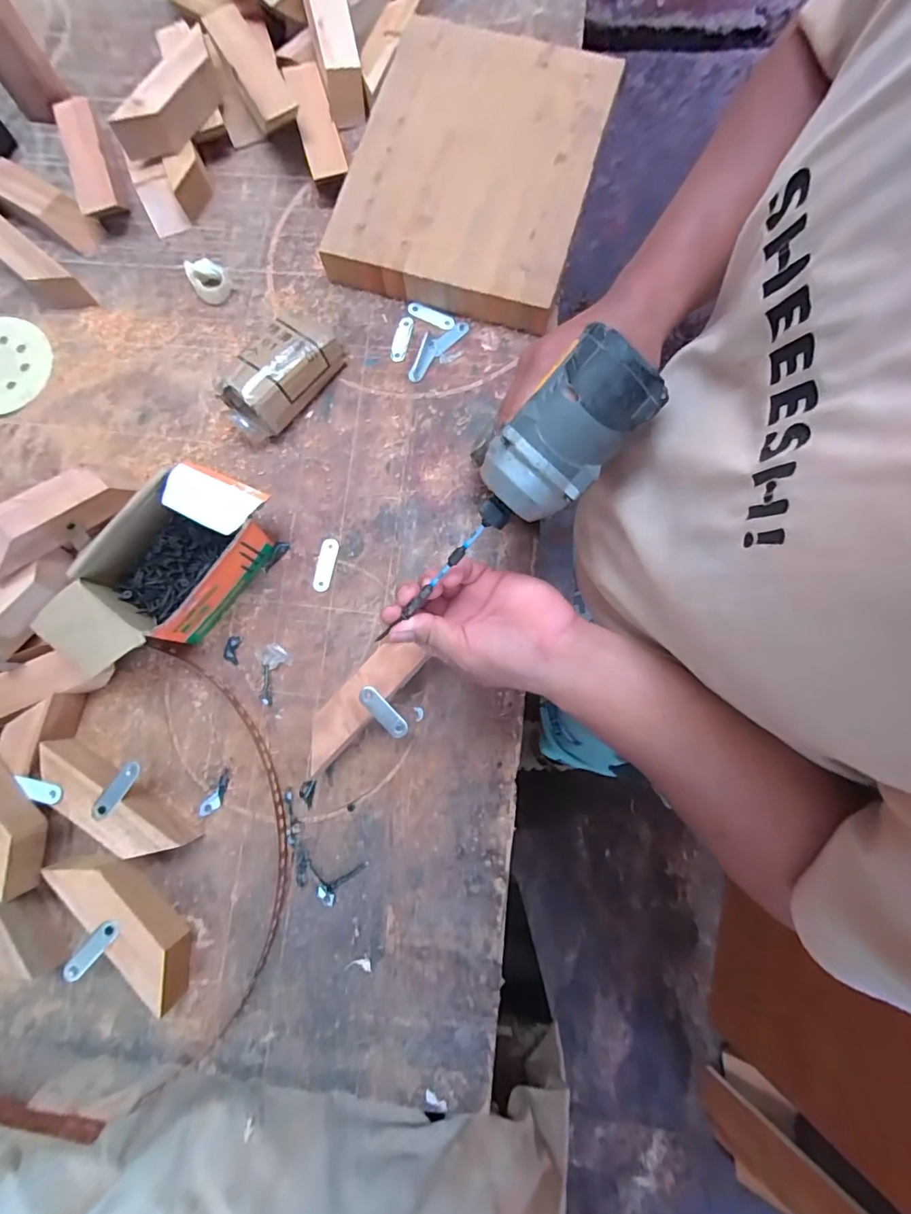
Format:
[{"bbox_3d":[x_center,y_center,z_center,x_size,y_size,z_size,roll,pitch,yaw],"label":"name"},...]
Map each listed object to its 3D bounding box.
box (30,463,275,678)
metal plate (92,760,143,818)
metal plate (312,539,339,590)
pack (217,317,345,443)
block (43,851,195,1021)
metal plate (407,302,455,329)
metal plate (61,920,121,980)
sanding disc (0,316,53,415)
[{"bbox_3d":[-0.272,-0.036,0.480,0.108,0.078,0.209,35,83,7],"label":"box"},{"bbox_3d":[-0.301,0.162,0.445,0.016,0.005,0.053,34,81,2],"label":"metal plate"},{"bbox_3d":[-0.134,-0.044,0.517,0.018,0.004,0.055,13,85,0],"label":"metal plate"},{"bbox_3d":[-0.188,-0.246,0.530,0.080,0.052,0.140,33,83,7],"label":"pack"},{"bbox_3d":[-0.288,0.274,0.443,0.046,0.044,0.161,-44,82,-6],"label":"block"},{"bbox_3d":[-0.028,-0.329,0.565,0.055,0.004,0.014,21,121,1],"label":"metal plate"},{"bbox_3d":[-0.308,0.290,0.423,0.018,0.005,0.057,40,84,8],"label":"metal plate"},{"bbox_3d":[-0.520,-0.274,0.569,0.111,0.005,0.118,0,80,2],"label":"sanding disc"}]

